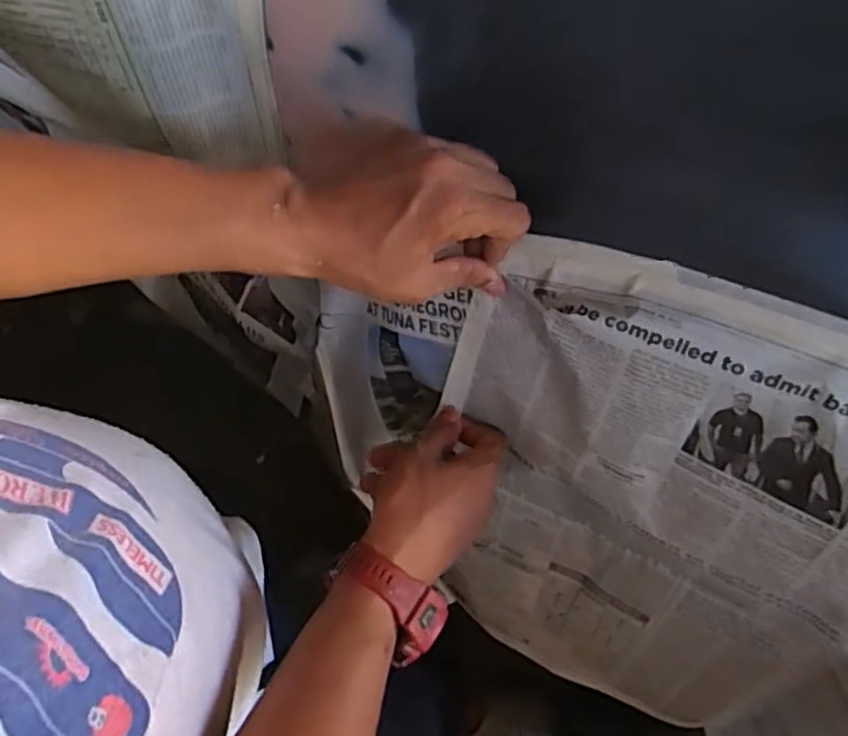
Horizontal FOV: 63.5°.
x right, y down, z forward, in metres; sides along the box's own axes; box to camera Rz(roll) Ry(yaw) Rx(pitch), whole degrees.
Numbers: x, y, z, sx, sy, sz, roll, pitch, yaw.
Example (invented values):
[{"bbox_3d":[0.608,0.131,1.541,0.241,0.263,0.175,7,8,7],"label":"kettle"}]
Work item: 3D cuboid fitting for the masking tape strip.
[{"bbox_3d":[0.030,-0.008,0.498,0.020,0.105,0.007,33,43,22],"label":"masking tape strip"}]

